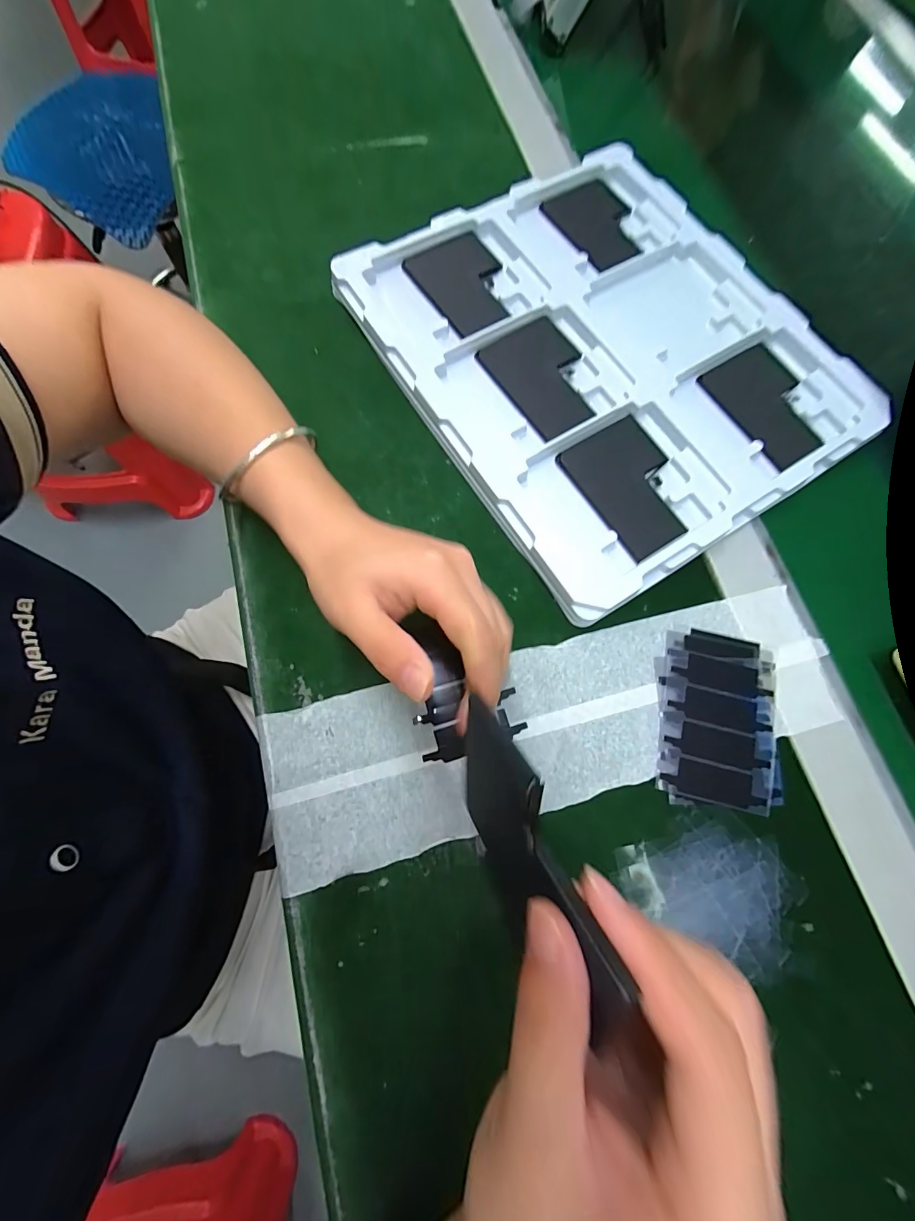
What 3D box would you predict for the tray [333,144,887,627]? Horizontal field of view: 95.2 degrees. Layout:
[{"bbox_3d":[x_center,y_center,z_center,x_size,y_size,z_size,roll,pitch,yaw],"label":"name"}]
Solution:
[{"bbox_3d":[0.106,-0.191,0.307,0.283,0.019,0.314,-31,79,-11],"label":"tray"}]

